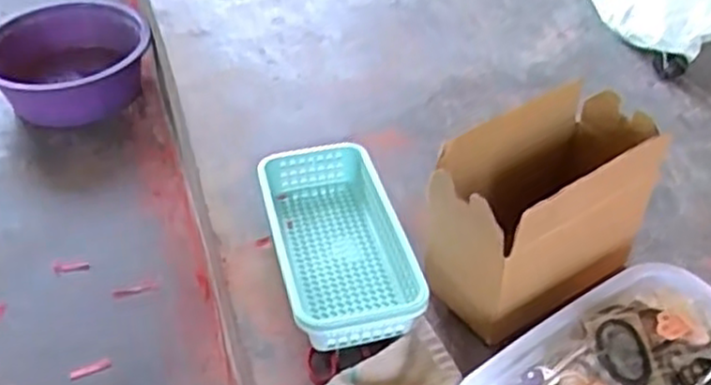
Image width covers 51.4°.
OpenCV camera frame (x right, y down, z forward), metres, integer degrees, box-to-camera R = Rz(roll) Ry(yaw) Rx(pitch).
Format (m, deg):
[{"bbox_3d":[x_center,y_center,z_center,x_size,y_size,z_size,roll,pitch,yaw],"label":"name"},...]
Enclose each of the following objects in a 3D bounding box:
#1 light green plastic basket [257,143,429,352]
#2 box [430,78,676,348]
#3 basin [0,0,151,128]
[{"bbox_3d":[-0.020,0.056,0.790,0.131,0.070,0.262,-10,43,-11],"label":"light green plastic basket"},{"bbox_3d":[0.177,0.024,0.710,0.216,0.172,0.125,-26,48,-26],"label":"box"},{"bbox_3d":[-0.497,-0.221,1.285,0.274,0.122,0.278,0,42,0],"label":"basin"}]

